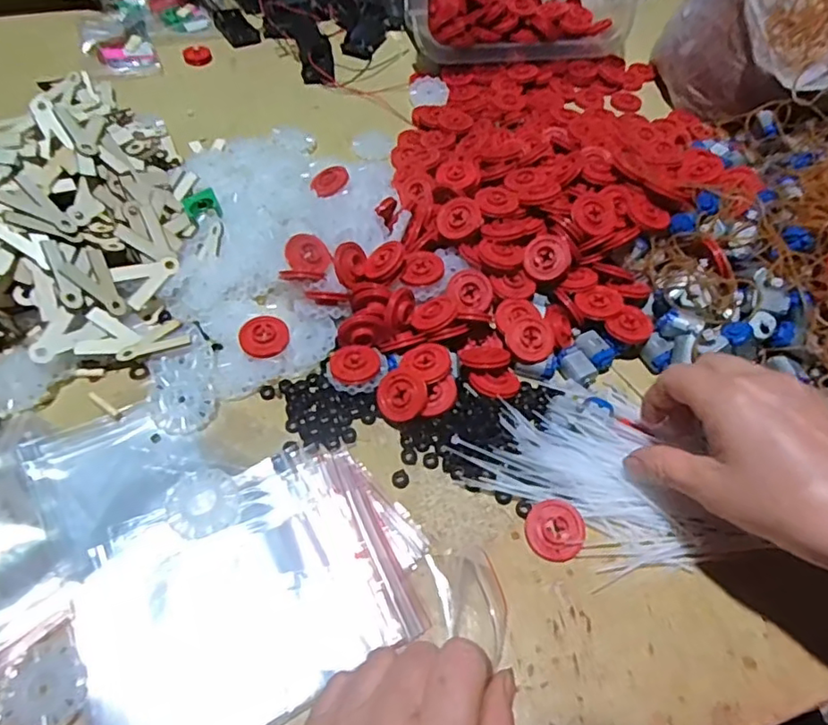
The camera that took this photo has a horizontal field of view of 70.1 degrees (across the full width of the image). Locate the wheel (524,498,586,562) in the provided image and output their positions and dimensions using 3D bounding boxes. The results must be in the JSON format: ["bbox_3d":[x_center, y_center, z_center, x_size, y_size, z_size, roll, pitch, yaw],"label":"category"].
[{"bbox_3d":[0.081,0.096,0.337,0.033,0.009,0.033,-33,71,-1],"label":"wheel"}]

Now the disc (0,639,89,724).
[{"bbox_3d":[-0.174,0.153,0.275,0.037,0.004,0.039,2,54,-3],"label":"disc"}]

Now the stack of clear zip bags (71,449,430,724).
[{"bbox_3d":[-0.081,0.114,0.304,0.173,0.010,0.123,-24,59,-20],"label":"stack of clear zip bags"}]

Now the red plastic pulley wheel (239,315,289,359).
[{"bbox_3d":[-0.101,-0.016,0.398,0.031,0.012,0.030,2,54,-3],"label":"red plastic pulley wheel"}]

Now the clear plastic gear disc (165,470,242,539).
[{"bbox_3d":[-0.118,0.078,0.330,0.037,0.005,0.039,2,54,-3],"label":"clear plastic gear disc"}]

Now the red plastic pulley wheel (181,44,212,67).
[{"bbox_3d":[-0.230,-0.327,0.627,0.028,0.009,0.028,-12,56,-13],"label":"red plastic pulley wheel"}]

